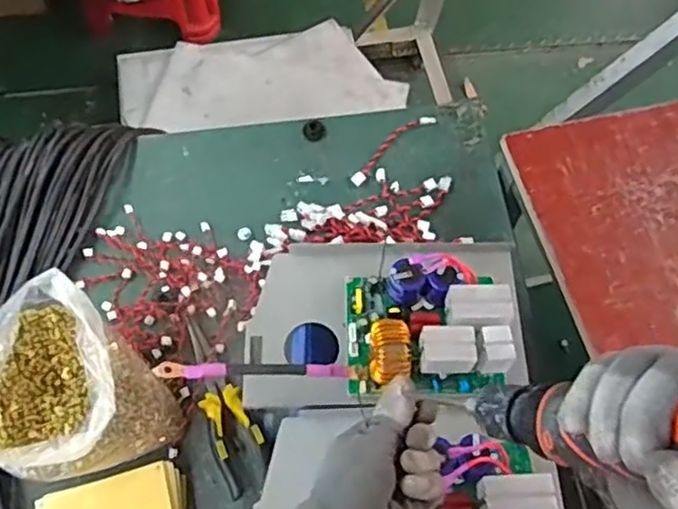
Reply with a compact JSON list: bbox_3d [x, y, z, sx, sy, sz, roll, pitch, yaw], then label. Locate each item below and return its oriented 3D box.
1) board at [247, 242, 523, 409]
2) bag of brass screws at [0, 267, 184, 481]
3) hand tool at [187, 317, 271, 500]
[{"bbox_3d":[0.043,0.050,0.659,0.263,0.084,0.164,0,63,-1],"label":"board"},{"bbox_3d":[-0.265,0.129,0.662,0.142,0.127,0.164,-33,68,-16],"label":"bag of brass screws"},{"bbox_3d":[-0.127,0.154,0.728,0.051,0.022,0.194,-23,65,-12],"label":"hand tool"}]

